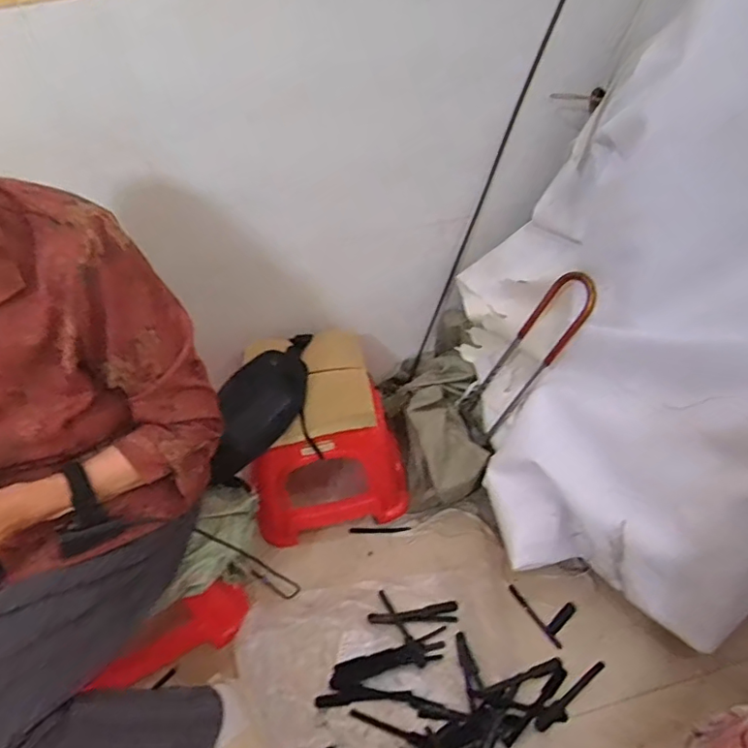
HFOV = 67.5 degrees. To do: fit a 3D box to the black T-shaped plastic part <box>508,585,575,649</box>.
[{"bbox_3d":[0.304,0.407,0.979,0.072,0.012,0.123,-24,42,-19],"label":"black T-shaped plastic part"}]

